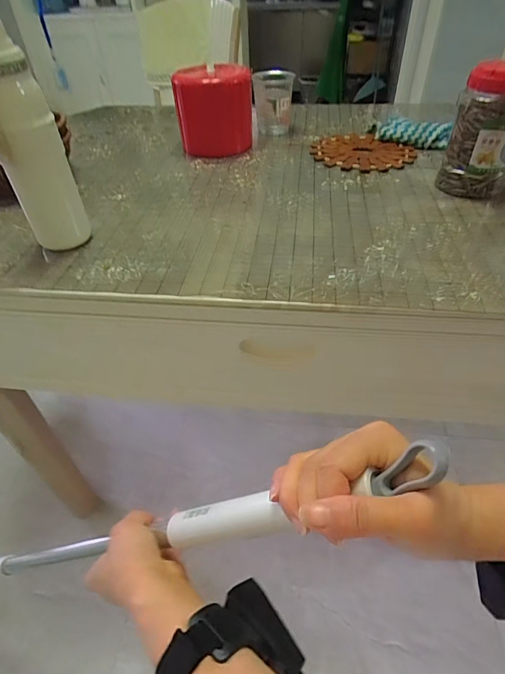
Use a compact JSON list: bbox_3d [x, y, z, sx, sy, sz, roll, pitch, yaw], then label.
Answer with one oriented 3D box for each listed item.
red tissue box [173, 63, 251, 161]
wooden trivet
[{"bbox_3d":[-0.073,-0.436,0.770,0.140,0.136,0.137,-10,44,-7],"label":"red tissue box"},{"bbox_3d":[0.201,-0.359,0.765,0.174,0.006,0.189,-2,44,2],"label":"wooden trivet"}]

